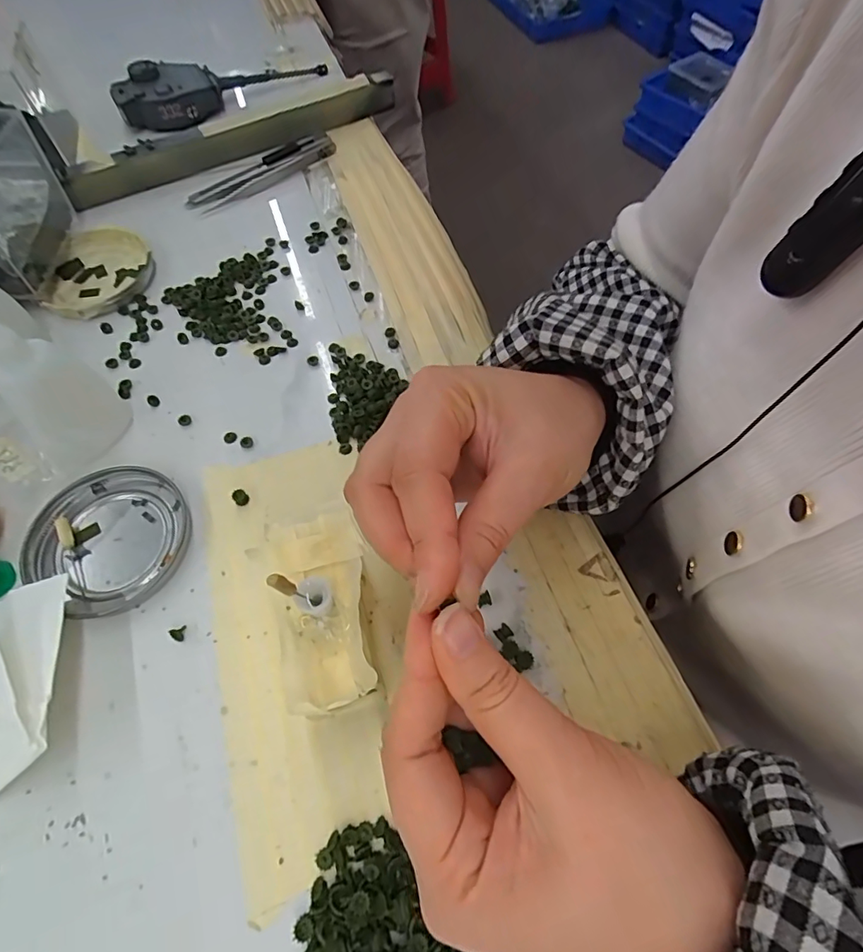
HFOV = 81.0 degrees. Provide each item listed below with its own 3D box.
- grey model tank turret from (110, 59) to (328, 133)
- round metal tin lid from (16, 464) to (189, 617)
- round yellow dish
[{"bbox_3d":[-0.186,-0.355,0.452,0.185,0.030,0.045,-23,64,-12],"label":"grey model tank turret"},{"bbox_3d":[-0.164,0.030,0.260,0.072,0.009,0.074,0,61,0],"label":"round metal tin lid"},{"bbox_3d":[-0.234,-0.143,0.353,0.071,0.009,0.077,0,61,0],"label":"round yellow dish"}]

